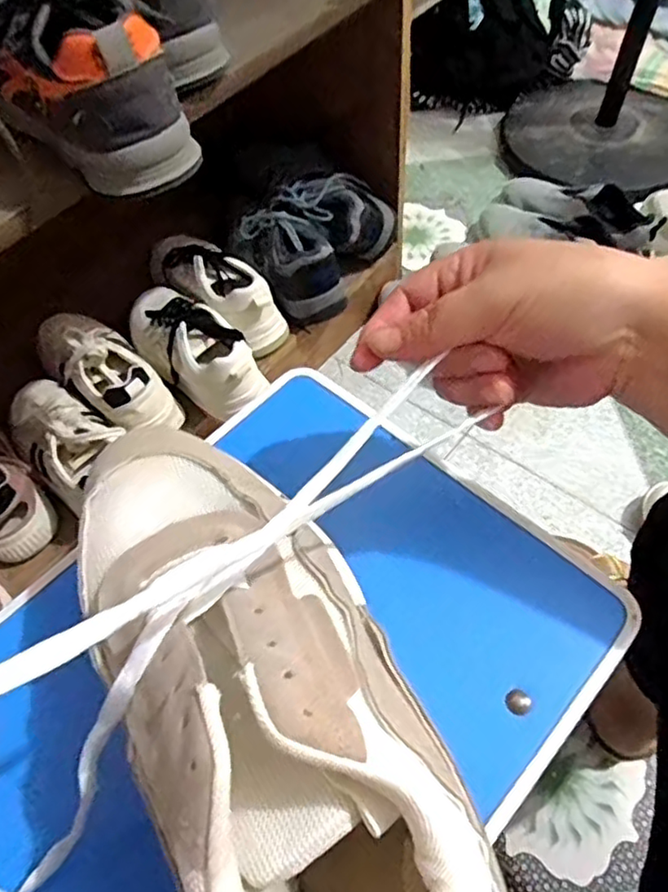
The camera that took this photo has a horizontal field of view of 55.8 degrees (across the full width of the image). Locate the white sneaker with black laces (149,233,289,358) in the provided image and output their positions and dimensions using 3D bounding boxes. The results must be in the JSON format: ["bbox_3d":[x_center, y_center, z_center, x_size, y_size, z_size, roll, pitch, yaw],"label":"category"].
[{"bbox_3d":[-0.165,-0.223,0.854,0.084,0.086,0.228,-37,62,-18],"label":"white sneaker with black laces"}]

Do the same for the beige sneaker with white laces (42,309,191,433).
[{"bbox_3d":[-0.287,-0.104,0.769,0.085,0.082,0.226,-39,63,-19],"label":"beige sneaker with white laces"}]

